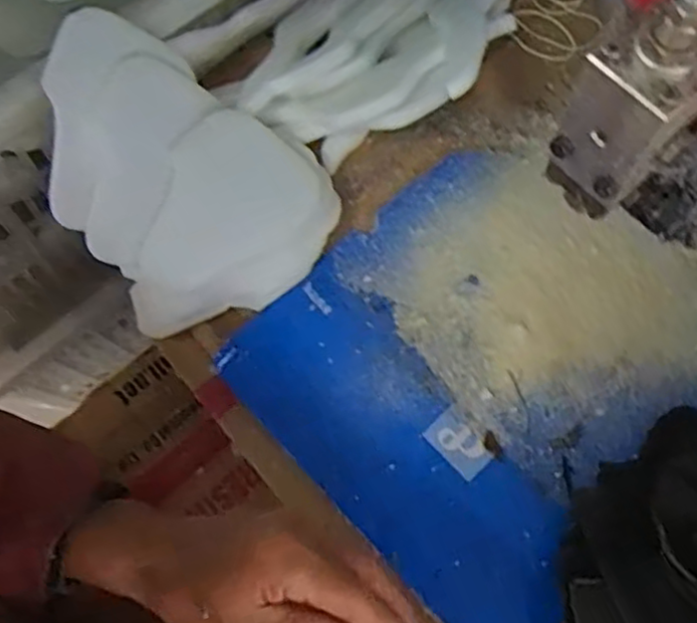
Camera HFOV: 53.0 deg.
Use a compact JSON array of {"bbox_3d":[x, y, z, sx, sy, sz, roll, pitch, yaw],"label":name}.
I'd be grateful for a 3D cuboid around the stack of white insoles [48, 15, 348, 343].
[{"bbox_3d":[-0.120,-0.103,0.506,0.178,0.048,0.229,-38,106,-14],"label":"stack of white insoles"}]

